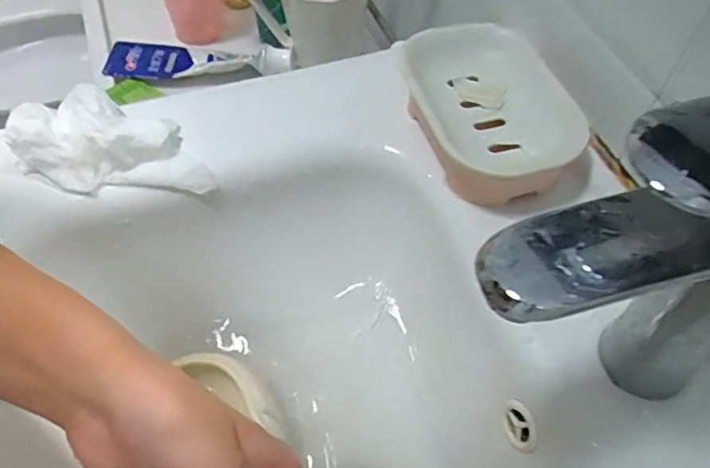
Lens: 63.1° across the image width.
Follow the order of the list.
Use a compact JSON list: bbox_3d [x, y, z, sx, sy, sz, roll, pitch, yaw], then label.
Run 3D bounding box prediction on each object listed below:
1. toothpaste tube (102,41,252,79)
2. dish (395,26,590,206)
[{"bbox_3d":[-0.187,-0.186,0.612,0.146,0.021,0.058,0,53,-2],"label":"toothpaste tube"},{"bbox_3d":[0.092,-0.084,0.397,0.104,0.033,0.155,-6,53,-6],"label":"dish"}]

